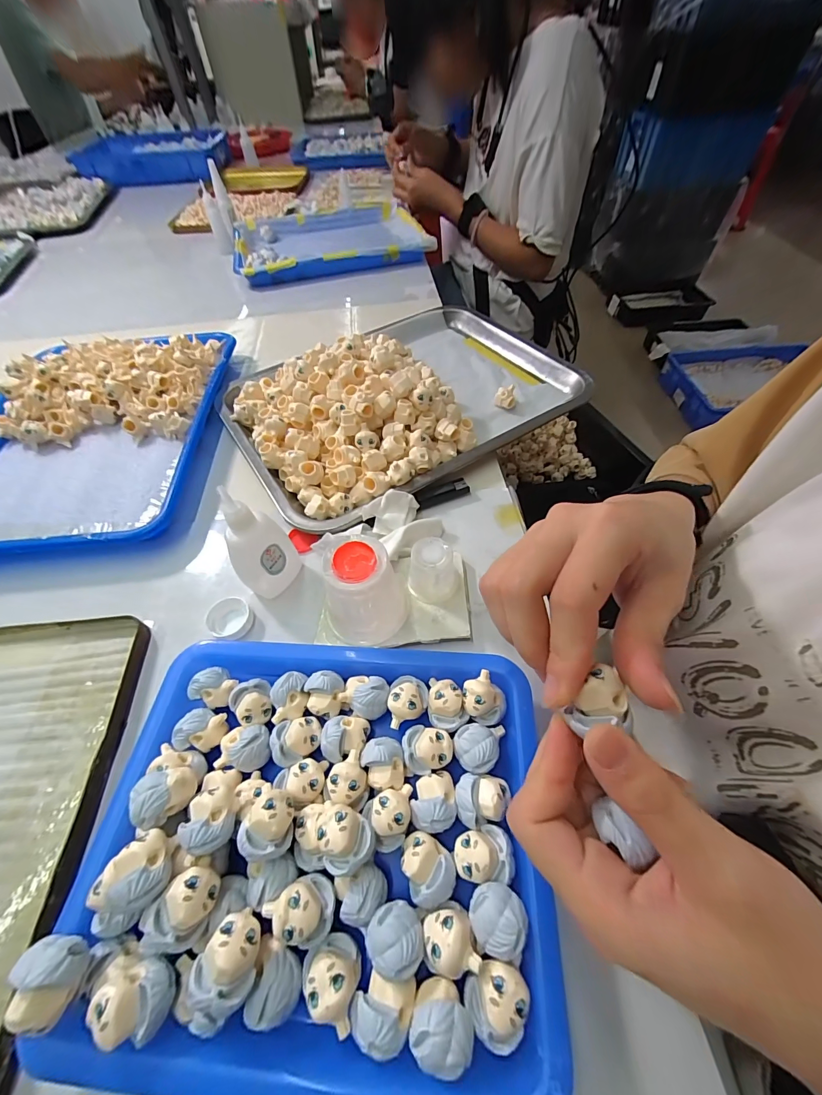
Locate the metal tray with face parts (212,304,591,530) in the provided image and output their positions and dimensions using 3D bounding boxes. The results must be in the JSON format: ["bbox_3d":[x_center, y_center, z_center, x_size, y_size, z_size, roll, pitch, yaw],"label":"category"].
[{"bbox_3d":[-0.009,-0.175,0.398,0.348,0.056,0.257,-29,60,-18],"label":"metal tray with face parts"}]

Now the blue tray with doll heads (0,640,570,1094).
[{"bbox_3d":[-0.046,0.135,0.190,0.214,0.042,0.171,3,55,3],"label":"blue tray with doll heads"}]

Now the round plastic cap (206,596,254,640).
[{"bbox_3d":[-0.131,0.051,0.276,0.034,0.010,0.029,29,61,19],"label":"round plastic cap"}]

